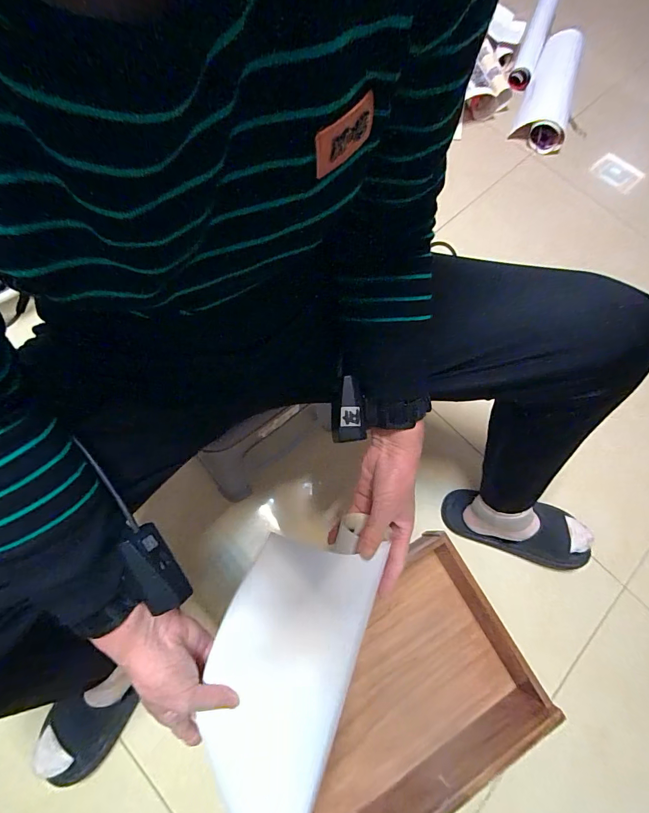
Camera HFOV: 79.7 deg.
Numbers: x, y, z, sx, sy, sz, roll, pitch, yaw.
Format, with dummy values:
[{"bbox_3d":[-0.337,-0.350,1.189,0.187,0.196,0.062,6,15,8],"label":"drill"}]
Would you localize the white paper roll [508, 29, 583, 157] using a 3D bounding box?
[{"bbox_3d":[0.637,-0.881,1.103,0.132,0.101,0.280,6,109,1],"label":"white paper roll"}]

